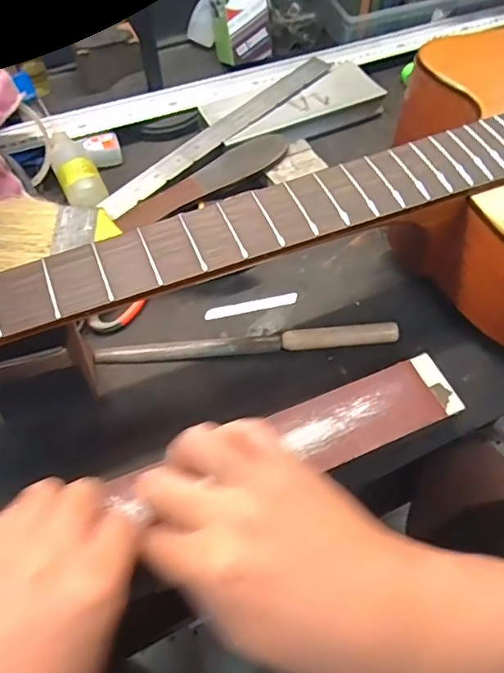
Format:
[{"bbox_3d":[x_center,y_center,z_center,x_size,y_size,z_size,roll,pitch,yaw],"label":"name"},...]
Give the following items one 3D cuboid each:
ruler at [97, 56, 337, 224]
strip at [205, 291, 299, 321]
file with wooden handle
[{"bbox_3d":[-0.029,-0.209,0.522,0.034,0.005,0.308,35,66,25],"label":"ruler"},{"bbox_3d":[0.000,-0.027,0.437,0.079,0.004,0.011,-12,59,-9],"label":"strip"},{"bbox_3d":[-0.003,0.007,0.413,0.238,0.015,0.015,-4,58,-4],"label":"file with wooden handle"}]

